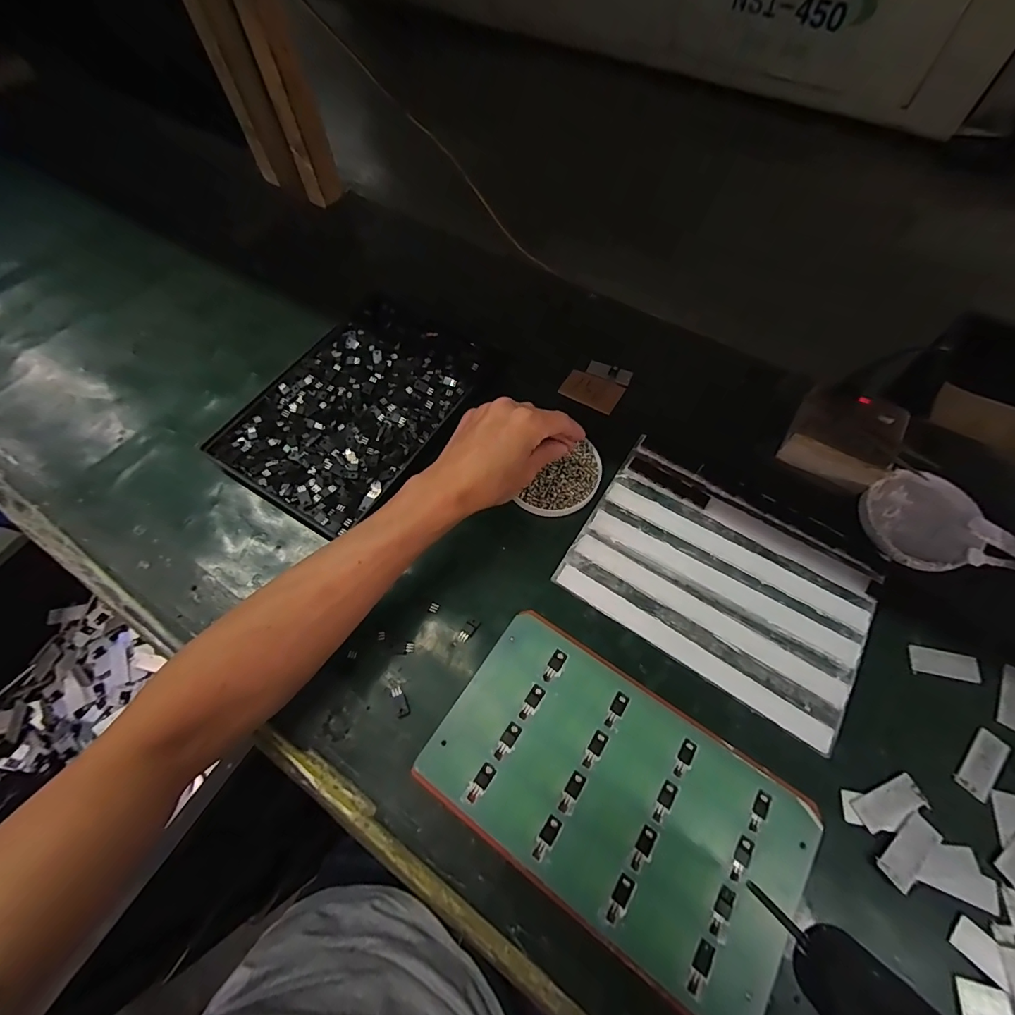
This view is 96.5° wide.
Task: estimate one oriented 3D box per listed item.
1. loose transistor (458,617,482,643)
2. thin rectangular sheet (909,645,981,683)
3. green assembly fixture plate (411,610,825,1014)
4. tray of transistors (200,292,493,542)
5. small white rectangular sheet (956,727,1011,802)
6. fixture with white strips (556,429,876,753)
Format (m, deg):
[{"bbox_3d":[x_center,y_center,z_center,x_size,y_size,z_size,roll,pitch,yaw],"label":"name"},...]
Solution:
[{"bbox_3d":[-0.033,0.105,0.390,0.011,0.005,0.022,31,67,16],"label":"loose transistor"},{"bbox_3d":[0.358,0.128,0.372,0.055,0.004,0.023,7,62,4],"label":"thin rectangular sheet"},{"bbox_3d":[0.074,0.202,0.326,0.245,0.029,0.145,32,67,16],"label":"green assembly fixture plate"},{"bbox_3d":[-0.156,-0.115,0.500,0.197,0.027,0.283,29,66,15],"label":"tray of transistors"},{"bbox_3d":[0.356,0.192,0.338,0.051,0.004,0.022,-40,60,-17],"label":"small white rectangular sheet"},{"bbox_3d":[0.188,0.061,0.406,0.241,0.010,0.173,31,67,16],"label":"fixture with white strips"}]

